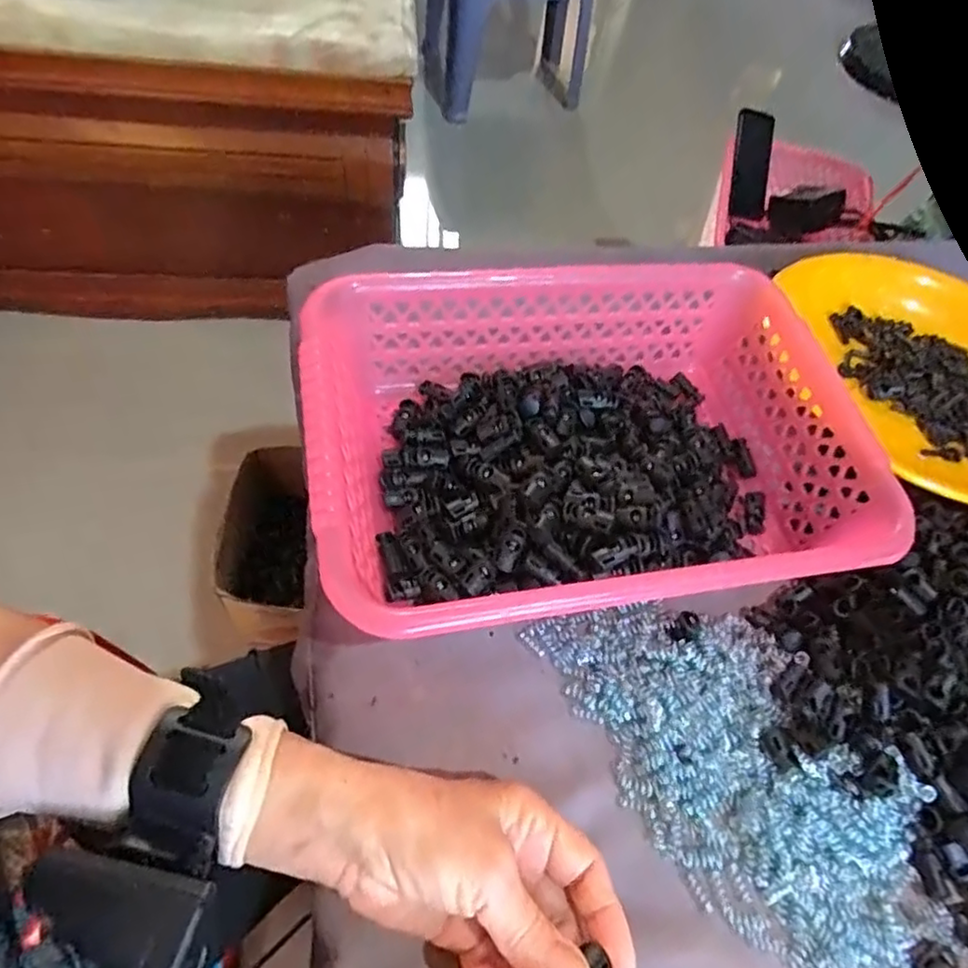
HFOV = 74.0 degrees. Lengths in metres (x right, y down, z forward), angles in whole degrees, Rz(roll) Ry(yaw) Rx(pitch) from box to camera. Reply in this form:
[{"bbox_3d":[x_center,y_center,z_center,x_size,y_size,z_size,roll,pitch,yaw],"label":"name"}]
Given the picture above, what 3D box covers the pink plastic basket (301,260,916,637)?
[{"bbox_3d":[0.059,-0.023,0.375,0.305,0.082,0.213,-6,61,-11],"label":"pink plastic basket"}]

